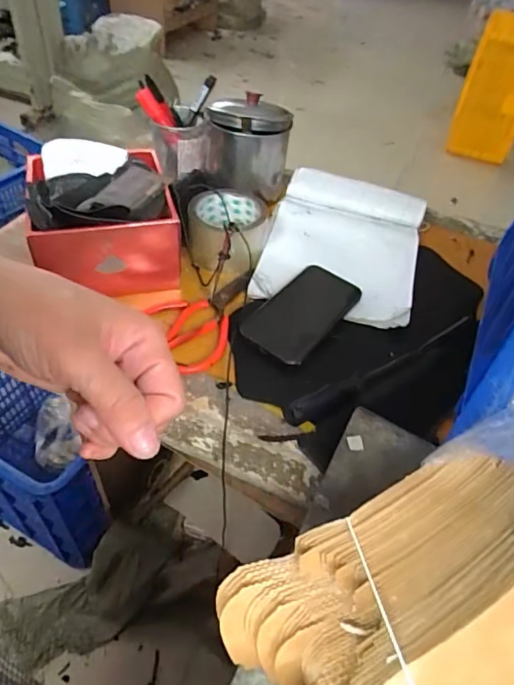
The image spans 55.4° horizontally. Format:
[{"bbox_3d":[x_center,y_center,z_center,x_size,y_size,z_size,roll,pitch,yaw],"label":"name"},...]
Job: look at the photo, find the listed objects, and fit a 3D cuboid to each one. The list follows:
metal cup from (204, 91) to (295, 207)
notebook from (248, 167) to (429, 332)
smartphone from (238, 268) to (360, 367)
[{"bbox_3d":[-0.016,-0.285,0.702,0.118,0.110,0.118,3,47,-3],"label":"metal cup"},{"bbox_3d":[0.116,-0.140,0.657,0.191,0.030,0.282,16,48,8],"label":"notebook"},{"bbox_3d":[0.053,-0.035,0.557,0.077,0.015,0.151,30,51,20],"label":"smartphone"}]

